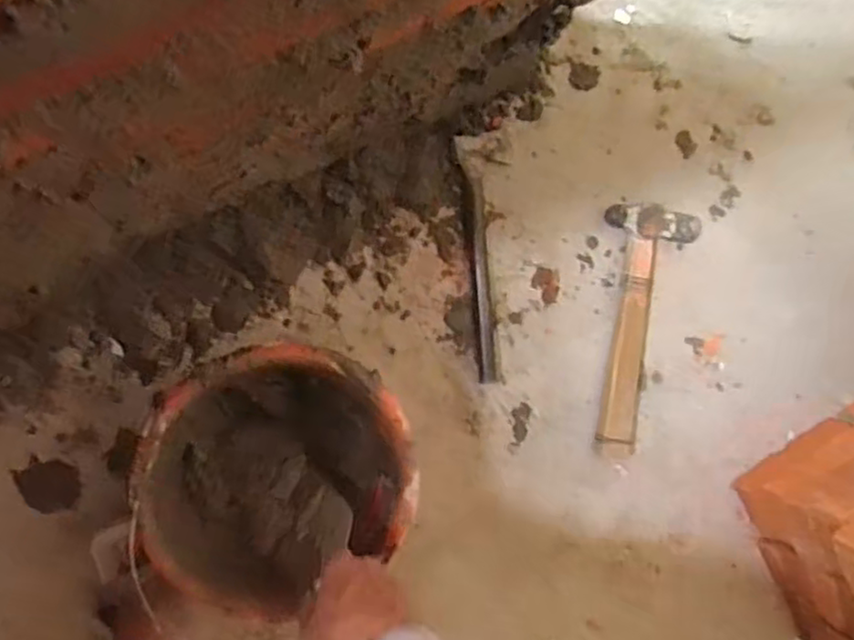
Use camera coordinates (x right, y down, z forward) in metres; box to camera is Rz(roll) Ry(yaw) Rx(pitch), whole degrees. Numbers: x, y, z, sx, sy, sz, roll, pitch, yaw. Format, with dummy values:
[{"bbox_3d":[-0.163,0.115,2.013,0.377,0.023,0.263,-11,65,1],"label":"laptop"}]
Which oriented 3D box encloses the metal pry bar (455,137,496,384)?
[{"bbox_3d":[0.057,-0.058,0.782,0.023,0.027,0.256,-8,96,-11],"label":"metal pry bar"}]

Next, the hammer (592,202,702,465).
[{"bbox_3d":[0.250,0.015,0.816,0.098,0.027,0.285,0,95,-12],"label":"hammer"}]

